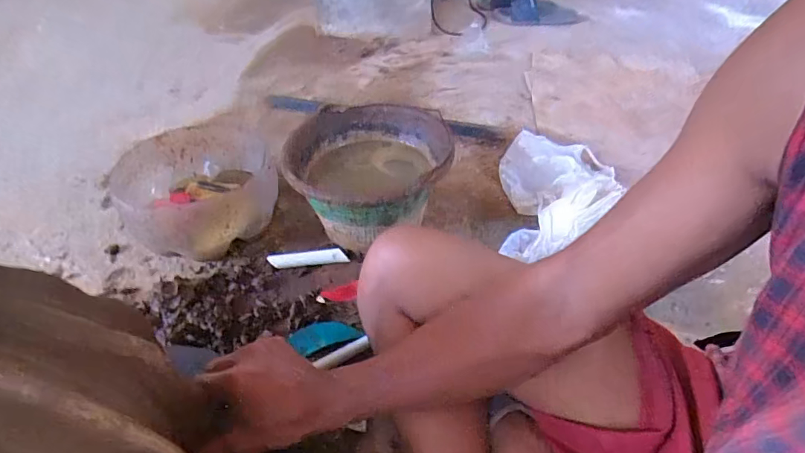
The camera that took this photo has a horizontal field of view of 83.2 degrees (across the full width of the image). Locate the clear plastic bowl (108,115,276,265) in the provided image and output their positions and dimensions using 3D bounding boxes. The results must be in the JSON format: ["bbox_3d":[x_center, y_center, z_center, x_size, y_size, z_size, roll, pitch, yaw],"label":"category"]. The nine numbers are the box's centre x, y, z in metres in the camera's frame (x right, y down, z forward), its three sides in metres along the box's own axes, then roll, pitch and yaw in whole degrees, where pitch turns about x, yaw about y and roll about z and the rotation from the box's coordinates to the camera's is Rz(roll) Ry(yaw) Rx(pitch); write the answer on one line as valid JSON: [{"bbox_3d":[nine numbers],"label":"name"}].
[{"bbox_3d":[-0.336,-0.055,0.768,0.237,0.128,0.236,-12,44,-10],"label":"clear plastic bowl"}]

